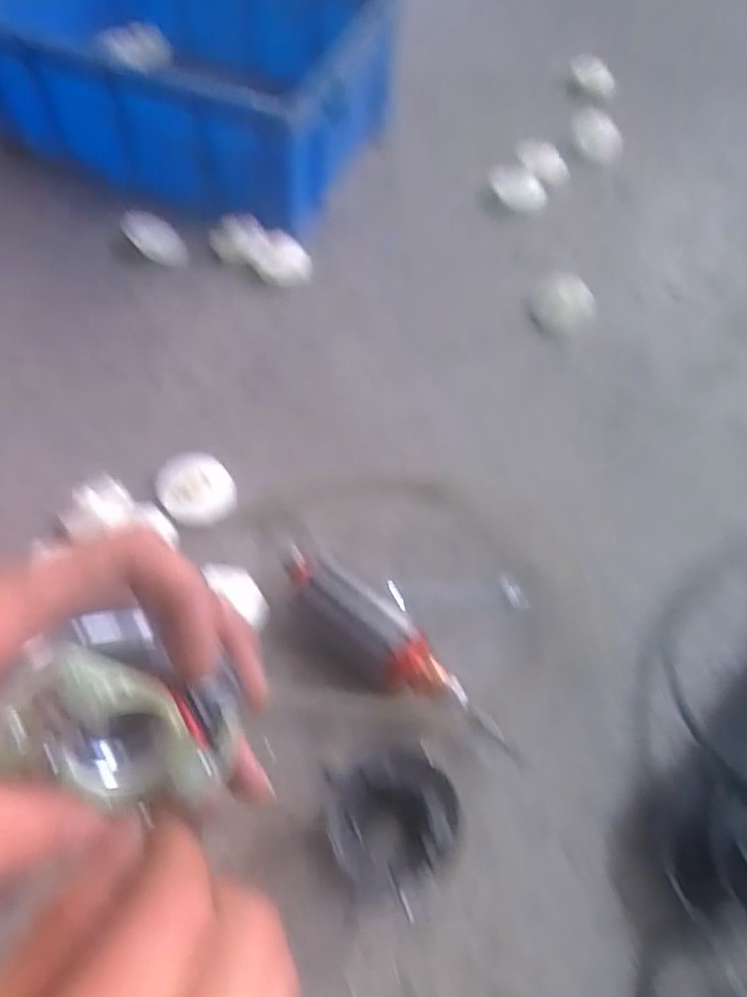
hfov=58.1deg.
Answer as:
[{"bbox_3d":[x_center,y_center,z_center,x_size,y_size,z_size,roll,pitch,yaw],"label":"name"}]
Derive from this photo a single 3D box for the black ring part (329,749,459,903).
[{"bbox_3d":[0.011,0.181,0.376,0.071,0.024,0.065,-24,61,-16],"label":"black ring part"}]

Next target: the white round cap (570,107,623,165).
[{"bbox_3d":[0.273,-0.445,0.823,0.064,0.027,0.072,14,58,8],"label":"white round cap"}]

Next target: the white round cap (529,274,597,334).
[{"bbox_3d":[0.190,-0.194,0.674,0.061,0.023,0.072,18,59,10],"label":"white round cap"}]

